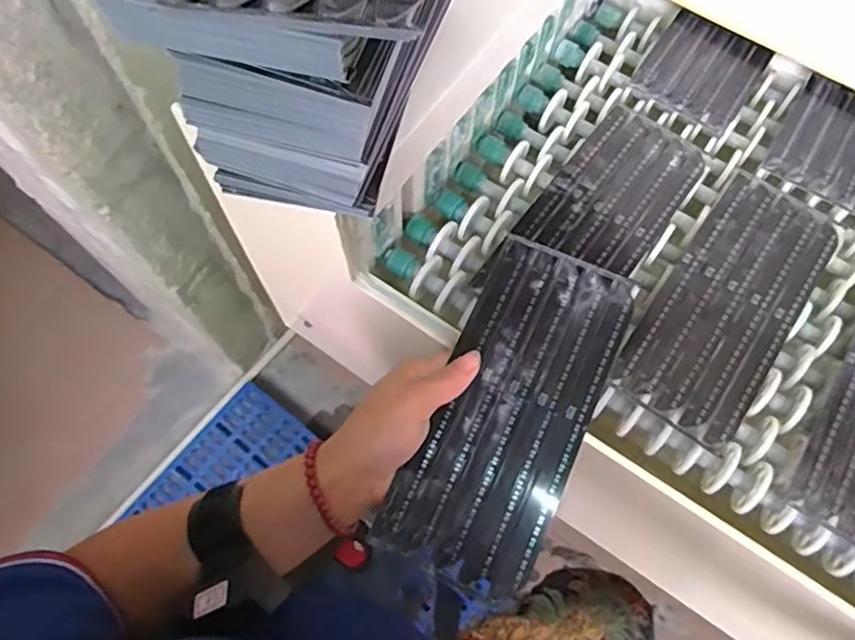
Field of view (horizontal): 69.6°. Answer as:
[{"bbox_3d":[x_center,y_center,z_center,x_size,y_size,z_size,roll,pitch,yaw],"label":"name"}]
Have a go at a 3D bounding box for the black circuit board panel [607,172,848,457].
[{"bbox_3d":[0.238,-0.015,0.482,0.096,0.008,0.229,35,70,12],"label":"black circuit board panel"}]

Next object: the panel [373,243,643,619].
[{"bbox_3d":[0.057,0.055,0.406,0.098,0.004,0.228,23,72,10],"label":"panel"}]

